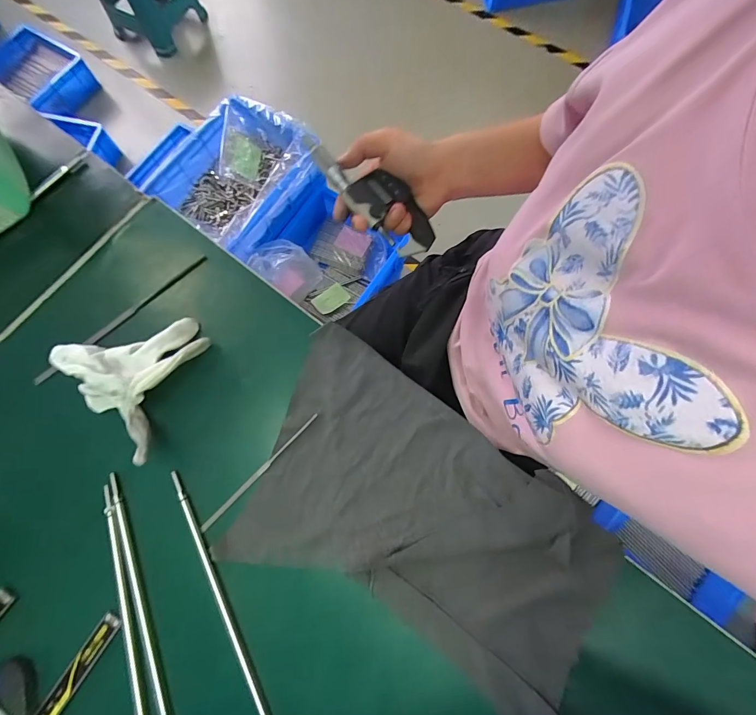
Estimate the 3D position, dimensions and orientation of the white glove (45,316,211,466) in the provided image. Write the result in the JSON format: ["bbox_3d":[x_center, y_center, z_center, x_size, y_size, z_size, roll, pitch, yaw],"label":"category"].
[{"bbox_3d":[-0.221,0.012,0.322,0.094,0.049,0.125,17,76,6],"label":"white glove"}]

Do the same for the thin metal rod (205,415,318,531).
[{"bbox_3d":[-0.105,0.102,0.328,0.135,0.006,0.006,-44,78,-9],"label":"thin metal rod"}]

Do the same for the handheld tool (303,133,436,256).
[{"bbox_3d":[-0.008,-0.158,0.352,0.152,0.018,0.047,36,78,-9],"label":"handheld tool"}]

